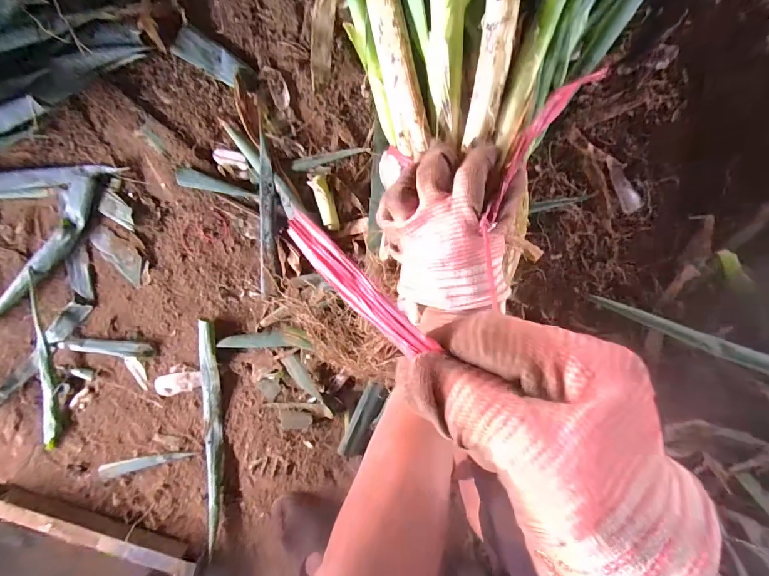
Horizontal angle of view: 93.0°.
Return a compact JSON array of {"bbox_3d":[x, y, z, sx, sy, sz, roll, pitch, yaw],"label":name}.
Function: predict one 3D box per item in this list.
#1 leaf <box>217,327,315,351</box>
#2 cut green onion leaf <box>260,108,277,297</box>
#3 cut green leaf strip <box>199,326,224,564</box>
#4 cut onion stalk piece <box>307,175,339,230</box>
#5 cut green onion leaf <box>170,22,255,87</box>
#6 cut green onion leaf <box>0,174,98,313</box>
[{"bbox_3d":[-0.147,0.063,0.454,0.116,0.010,0.025,0,98,4],"label":"leaf"},{"bbox_3d":[-0.136,-0.087,0.425,0.020,0.009,0.191,4,99,4],"label":"cut green onion leaf"},{"bbox_3d":[-0.230,0.196,0.481,0.025,0.015,0.311,3,99,4],"label":"cut green leaf strip"},{"bbox_3d":[-0.067,-0.097,0.416,0.021,0.014,0.062,-20,96,7],"label":"cut onion stalk piece"},{"bbox_3d":[-0.194,-0.258,0.409,0.082,0.007,0.034,31,99,-1],"label":"cut green onion leaf"},{"bbox_3d":[-0.450,-0.029,0.462,0.279,0.015,0.049,-44,93,9],"label":"cut green onion leaf"}]

